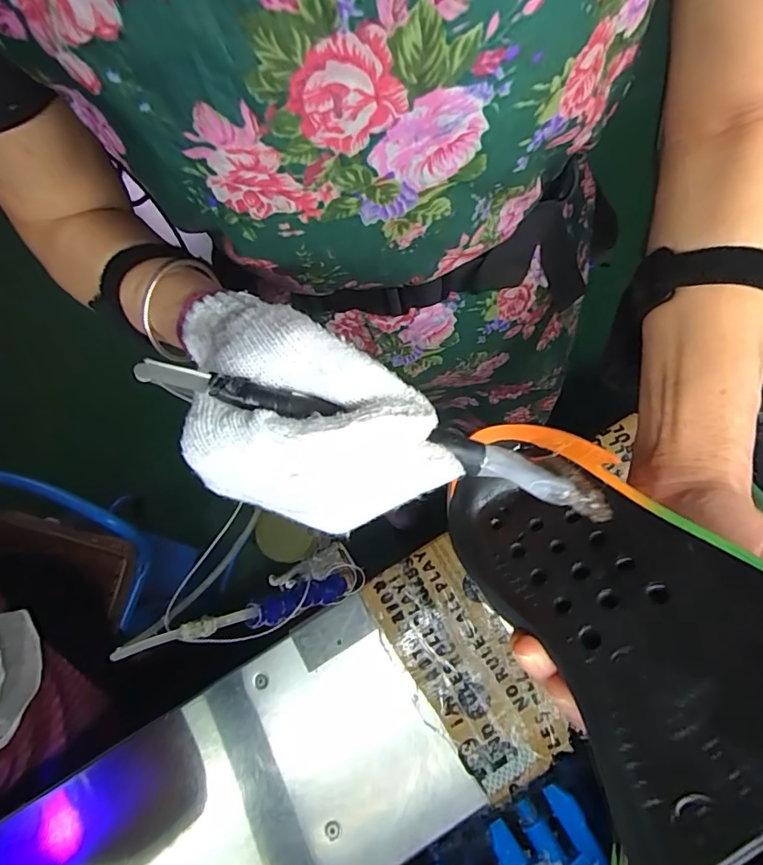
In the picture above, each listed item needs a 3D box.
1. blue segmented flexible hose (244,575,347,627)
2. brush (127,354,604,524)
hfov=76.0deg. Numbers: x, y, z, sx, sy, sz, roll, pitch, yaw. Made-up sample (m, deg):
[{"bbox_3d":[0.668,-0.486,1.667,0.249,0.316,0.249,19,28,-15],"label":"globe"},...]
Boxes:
[{"bbox_3d":[-0.075,0.158,0.469,0.019,0.126,0.025,-41,67,24],"label":"blue segmented flexible hose"},{"bbox_3d":[-0.004,0.000,0.201,0.200,0.014,0.023,15,68,-2],"label":"brush"}]

